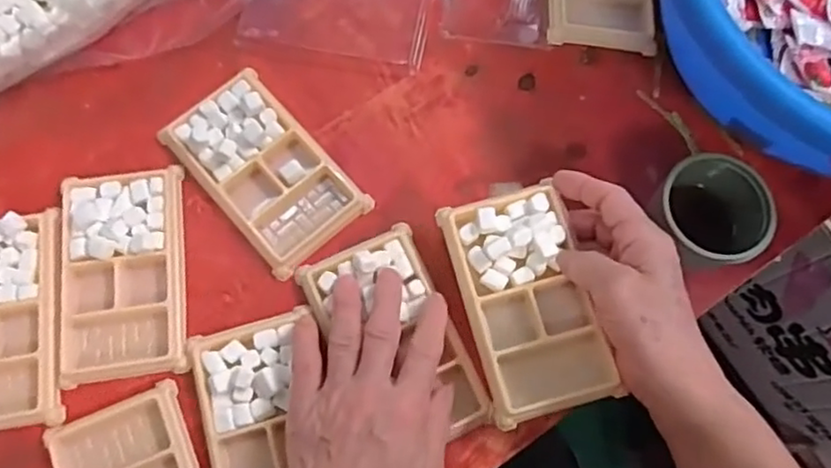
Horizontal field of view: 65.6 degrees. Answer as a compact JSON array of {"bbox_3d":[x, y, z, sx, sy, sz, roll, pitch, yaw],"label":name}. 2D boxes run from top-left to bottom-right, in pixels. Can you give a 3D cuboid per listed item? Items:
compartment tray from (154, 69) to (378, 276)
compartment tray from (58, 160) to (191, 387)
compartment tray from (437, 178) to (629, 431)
[{"bbox_3d":[-0.102,-0.045,0.437,0.081,0.017,0.134,-40,78,-11],"label":"compartment tray"},{"bbox_3d":[-0.189,0.024,0.415,0.077,0.012,0.134,-7,74,-3],"label":"compartment tray"},{"bbox_3d":[0.068,0.039,0.389,0.071,0.021,0.134,-13,76,-5],"label":"compartment tray"}]

